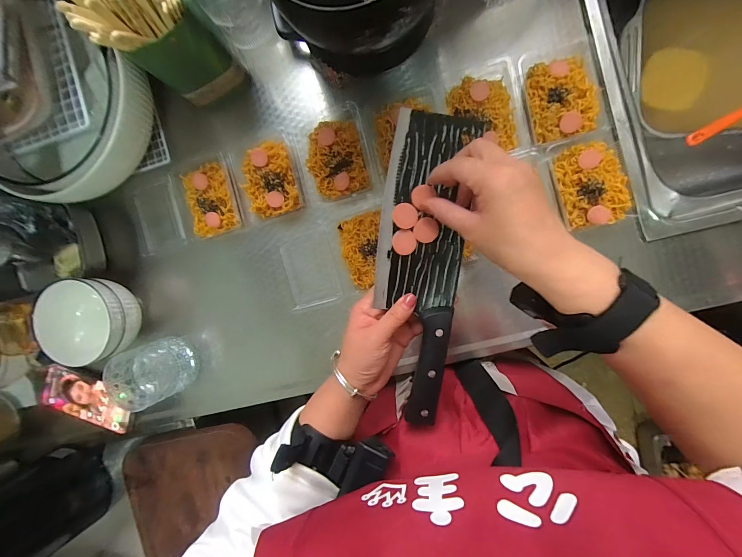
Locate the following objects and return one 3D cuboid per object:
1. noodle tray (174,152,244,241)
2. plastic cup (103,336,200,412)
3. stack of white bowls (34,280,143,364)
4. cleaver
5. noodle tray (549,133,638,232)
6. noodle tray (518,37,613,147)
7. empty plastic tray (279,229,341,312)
[{"bbox_3d":[-0.235,-0.115,0.460,0.091,0.023,0.110,-13,92,9],"label":"noodle tray"},{"bbox_3d":[-0.307,0.131,0.467,0.087,0.084,0.080,1,94,8],"label":"plastic cup"},{"bbox_3d":[-0.391,0.058,0.463,0.116,0.067,0.118,-5,93,8],"label":"stack of white bowls"},{"bbox_3d":[0.049,-0.002,0.302,0.083,0.016,0.283,2,97,8],"label":"cleaver"},{"bbox_3d":[0.271,-0.115,0.394,0.082,0.022,0.103,-17,91,9],"label":"noodle tray"},{"bbox_3d":[0.235,-0.229,0.396,0.092,0.025,0.117,-15,92,9],"label":"noodle tray"},{"bbox_3d":[-0.085,-0.012,0.460,0.076,0.019,0.098,-15,92,9],"label":"empty plastic tray"}]

